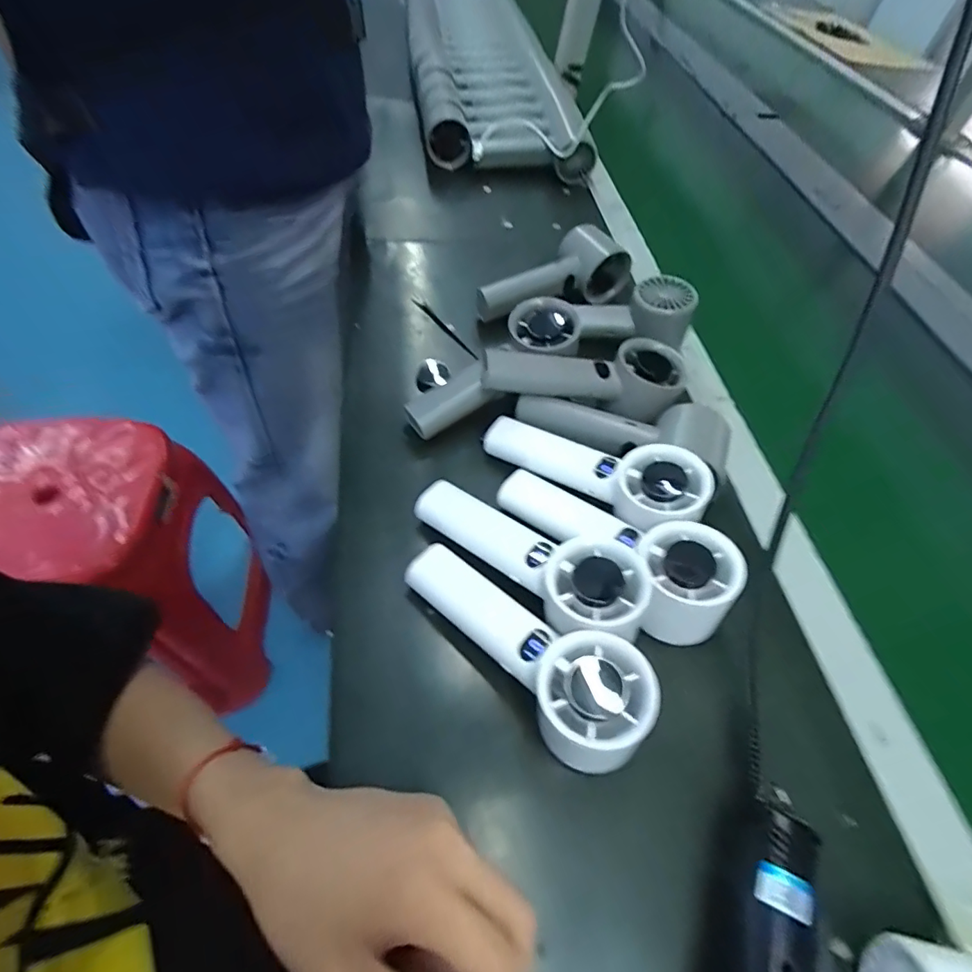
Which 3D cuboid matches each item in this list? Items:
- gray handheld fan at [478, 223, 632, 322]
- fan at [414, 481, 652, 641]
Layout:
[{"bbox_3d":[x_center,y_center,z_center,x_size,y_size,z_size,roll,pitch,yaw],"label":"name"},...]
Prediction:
[{"bbox_3d":[0.065,-0.202,0.492,0.161,0.063,0.053,-22,61,-21],"label":"gray handheld fan"},{"bbox_3d":[0.023,0.047,0.324,0.161,0.041,0.065,25,57,28],"label":"fan"}]

